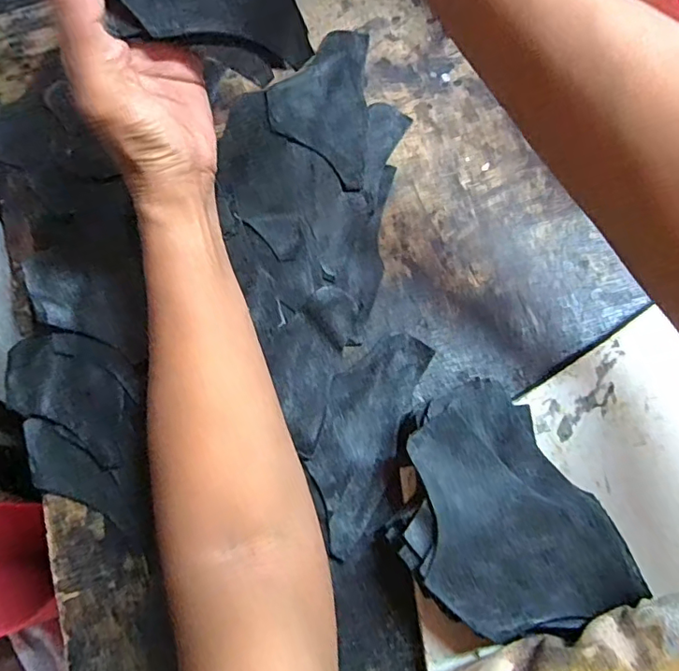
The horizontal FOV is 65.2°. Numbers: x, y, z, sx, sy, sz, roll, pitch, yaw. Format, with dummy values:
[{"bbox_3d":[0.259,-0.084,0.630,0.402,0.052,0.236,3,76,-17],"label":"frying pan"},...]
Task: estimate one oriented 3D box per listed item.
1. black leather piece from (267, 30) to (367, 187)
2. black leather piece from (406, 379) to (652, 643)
[{"bbox_3d":[-0.017,-0.186,0.431,0.079,0.007,0.148,1,75,2],"label":"black leather piece"},{"bbox_3d":[0.090,0.101,0.292,0.097,0.010,0.130,-33,76,-7],"label":"black leather piece"}]

